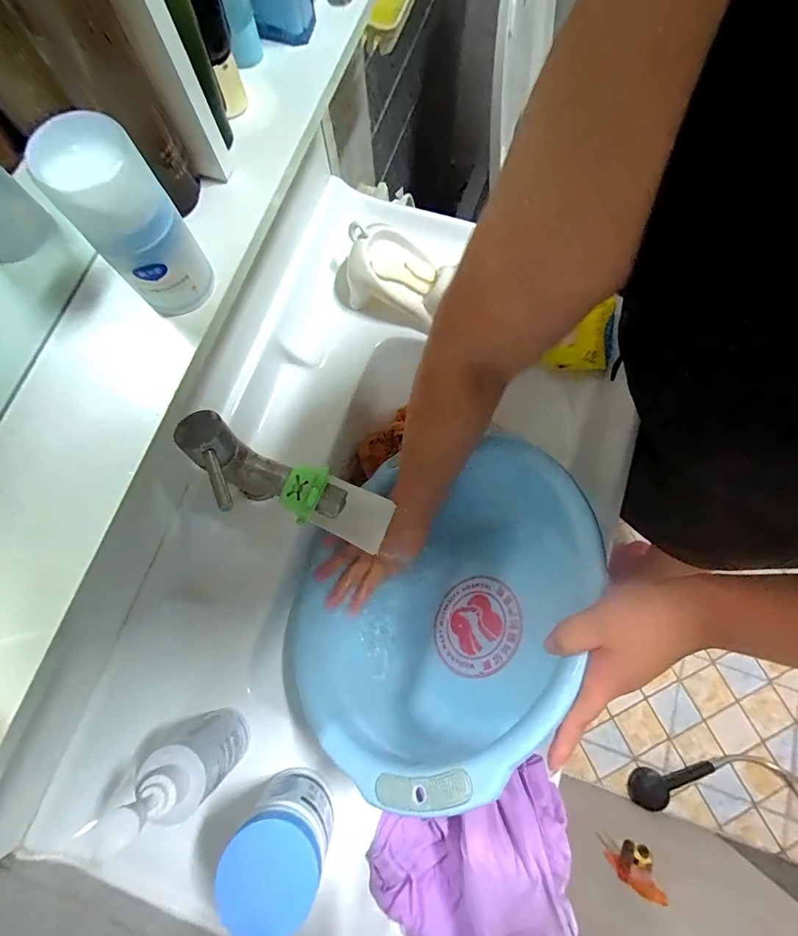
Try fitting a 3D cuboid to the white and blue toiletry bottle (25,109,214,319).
[{"bbox_3d":[-0.140,-0.128,0.230,0.044,0.092,0.035,-31,77,-6],"label":"white and blue toiletry bottle"}]

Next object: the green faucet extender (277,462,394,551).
[{"bbox_3d":[-0.055,0.039,0.426,0.042,0.123,0.060,7,72,46],"label":"green faucet extender"}]

